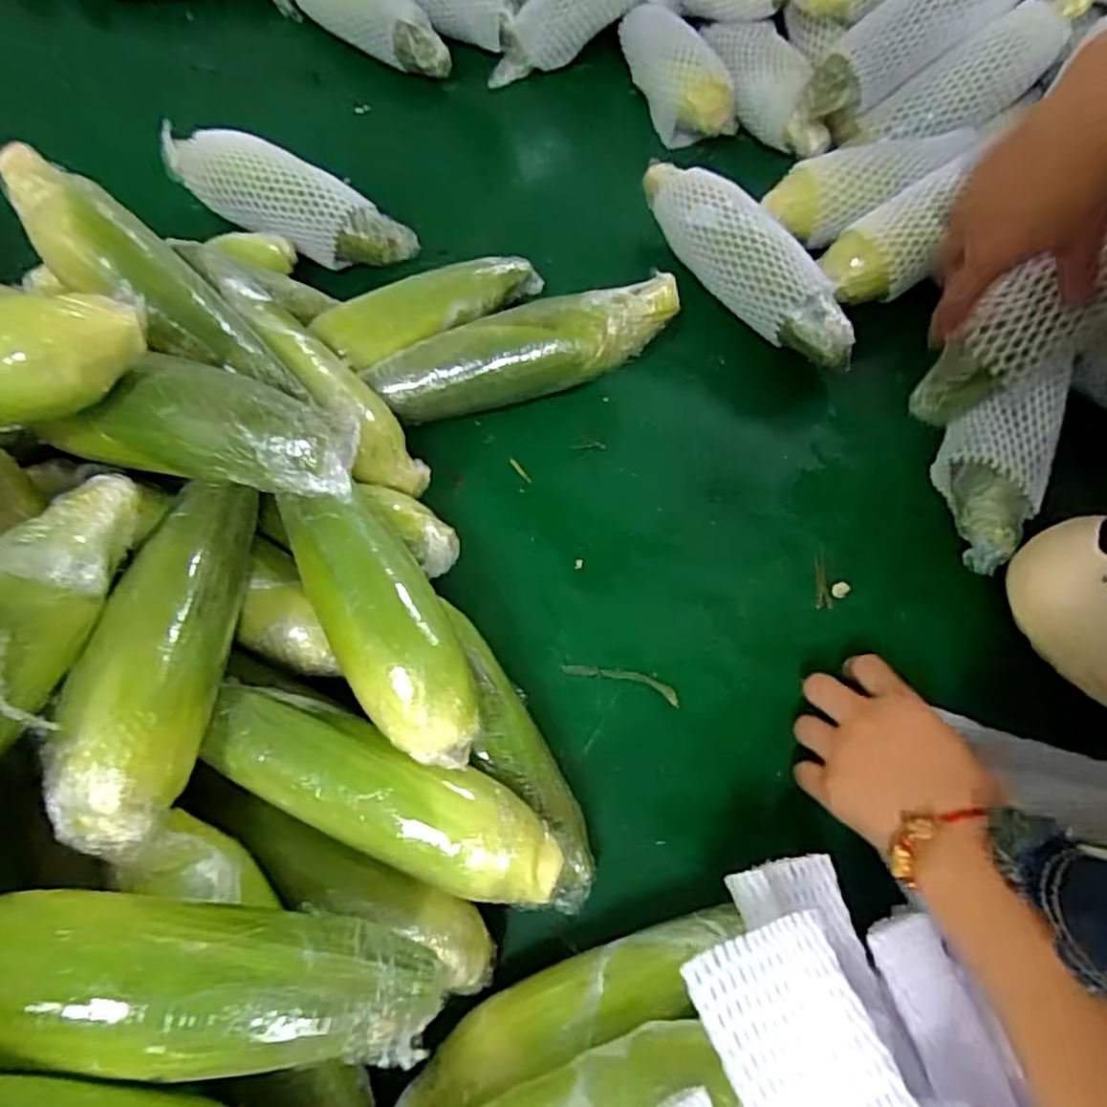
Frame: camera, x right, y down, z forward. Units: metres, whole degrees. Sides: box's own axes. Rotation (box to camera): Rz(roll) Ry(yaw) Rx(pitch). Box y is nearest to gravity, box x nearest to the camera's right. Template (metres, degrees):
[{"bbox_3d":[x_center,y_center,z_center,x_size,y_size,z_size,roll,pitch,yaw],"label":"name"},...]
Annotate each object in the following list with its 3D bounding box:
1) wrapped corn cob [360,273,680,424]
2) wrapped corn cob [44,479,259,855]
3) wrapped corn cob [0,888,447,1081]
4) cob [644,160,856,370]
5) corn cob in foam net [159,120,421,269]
[{"bbox_3d":[-0.023,-0.160,0.559,0.247,0.074,0.063,-15,65,-8],"label":"wrapped corn cob"},{"bbox_3d":[-0.194,0.047,0.351,0.058,0.051,0.188,3,63,1],"label":"wrapped corn cob"},{"bbox_3d":[-0.153,0.173,0.281,0.209,0.088,0.059,5,64,2],"label":"wrapped corn cob"},{"bbox_3d":[0.164,-0.254,0.608,0.071,0.067,0.253,-33,68,-16],"label":"cob"},{"bbox_3d":[-0.253,-0.329,0.633,0.264,0.054,0.070,30,67,13],"label":"corn cob in foam net"}]

